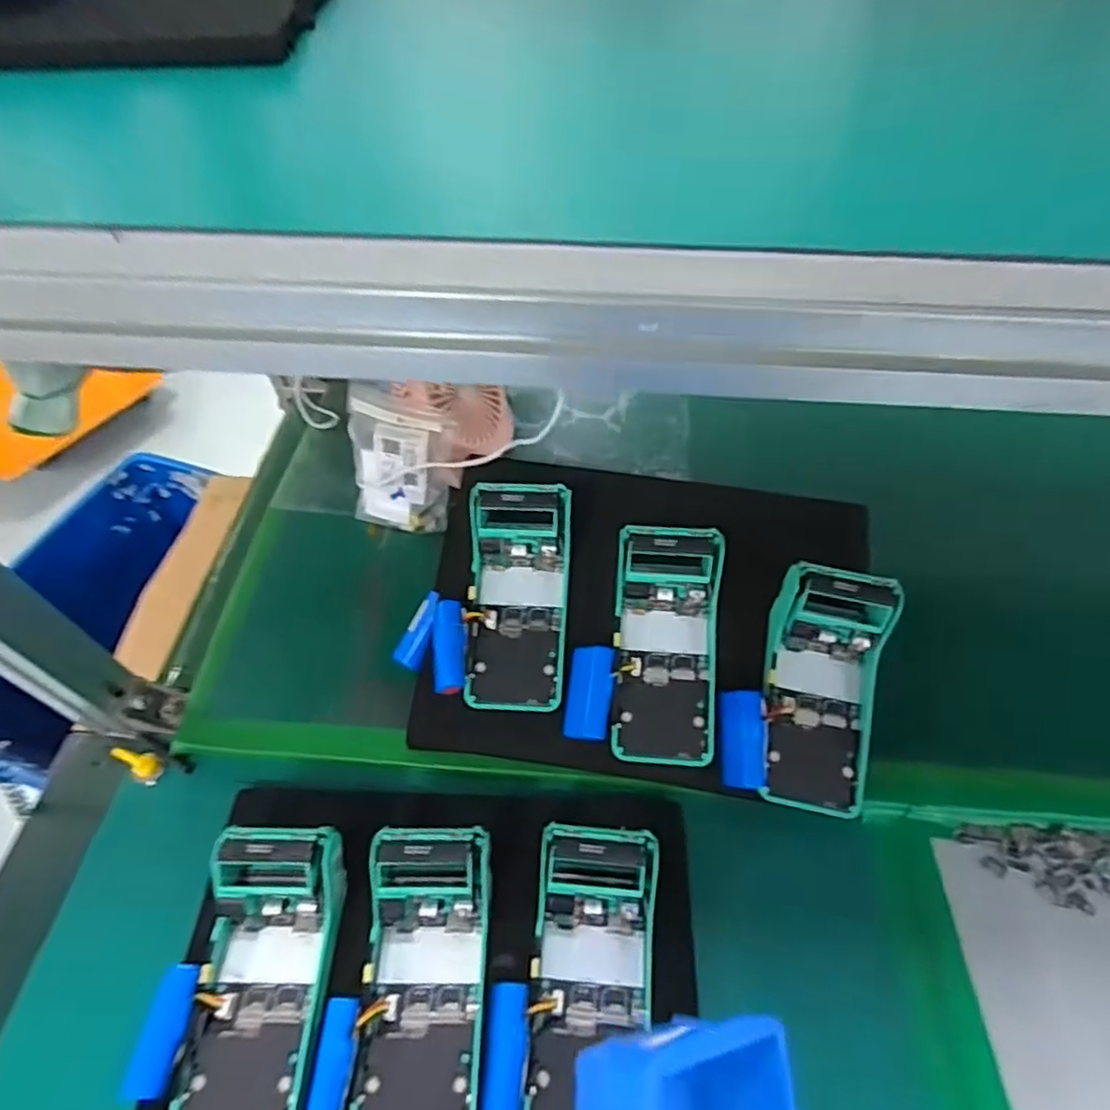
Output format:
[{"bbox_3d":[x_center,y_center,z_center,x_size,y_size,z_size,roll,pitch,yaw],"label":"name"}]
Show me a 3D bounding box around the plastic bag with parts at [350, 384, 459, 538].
[{"bbox_3d":[-0.147,-0.086,0.623,0.094,0.143,0.024,9,33,-6],"label":"plastic bag with parts"}]

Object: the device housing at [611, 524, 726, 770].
[{"bbox_3d":[0.077,0.067,0.499,0.092,0.052,0.174,3,87,2],"label":"device housing"}]

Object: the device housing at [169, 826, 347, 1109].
[{"bbox_3d":[-0.182,0.270,0.419,0.088,0.050,0.175,3,69,2],"label":"device housing"}]

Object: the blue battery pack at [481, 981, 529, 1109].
[{"bbox_3d":[-0.030,0.300,0.396,0.025,0.017,0.066,3,53,2],"label":"blue battery pack"}]

